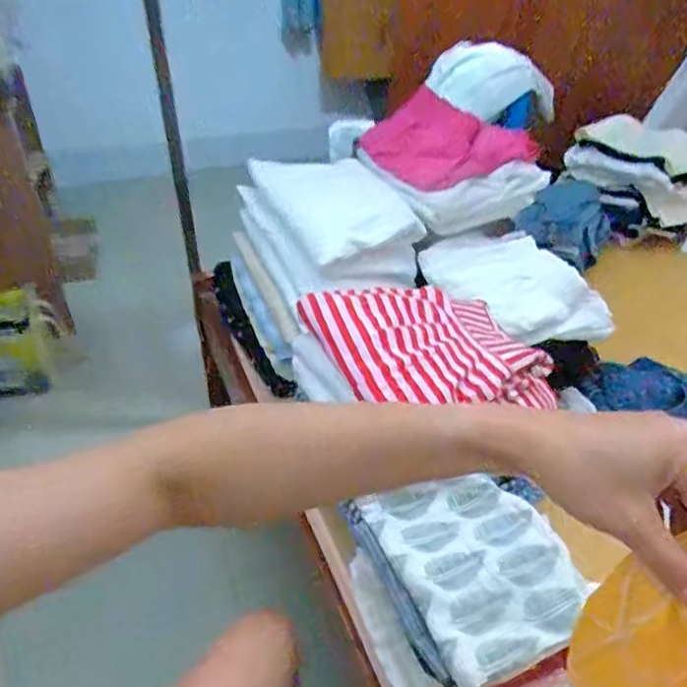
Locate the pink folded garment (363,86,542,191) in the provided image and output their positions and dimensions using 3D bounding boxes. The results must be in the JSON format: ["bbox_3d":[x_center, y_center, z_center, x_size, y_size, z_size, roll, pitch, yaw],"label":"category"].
[{"bbox_3d":[0.162,-0.320,0.912,0.230,0.110,0.139,23,43,25],"label":"pink folded garment"}]

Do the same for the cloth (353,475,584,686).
[{"bbox_3d":[0.120,0.194,0.533,0.139,0.033,0.183,-15,41,-21],"label":"cloth"}]

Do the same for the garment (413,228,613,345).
[{"bbox_3d":[0.233,-0.080,0.808,0.163,0.056,0.219,-15,41,-21],"label":"garment"}]

